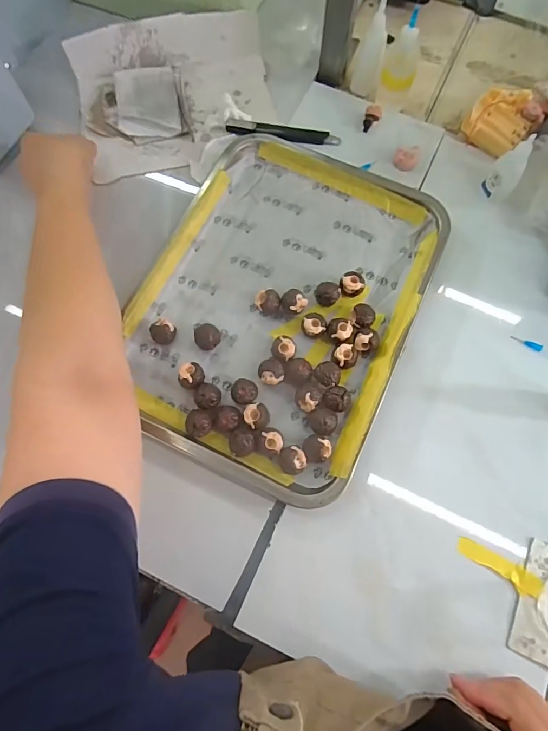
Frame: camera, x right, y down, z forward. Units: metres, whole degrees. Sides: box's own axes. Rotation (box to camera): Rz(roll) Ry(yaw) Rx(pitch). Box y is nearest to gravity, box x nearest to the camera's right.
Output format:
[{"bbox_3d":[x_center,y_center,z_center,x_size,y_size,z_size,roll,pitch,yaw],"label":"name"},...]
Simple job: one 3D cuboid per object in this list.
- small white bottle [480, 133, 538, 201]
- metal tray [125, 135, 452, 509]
[{"bbox_3d":[0.249,-0.209,0.429,0.030,0.069,0.025,34,76,10],"label":"small white bottle"},{"bbox_3d":[0.009,-0.071,0.411,0.258,0.030,0.356,23,75,7],"label":"metal tray"}]

